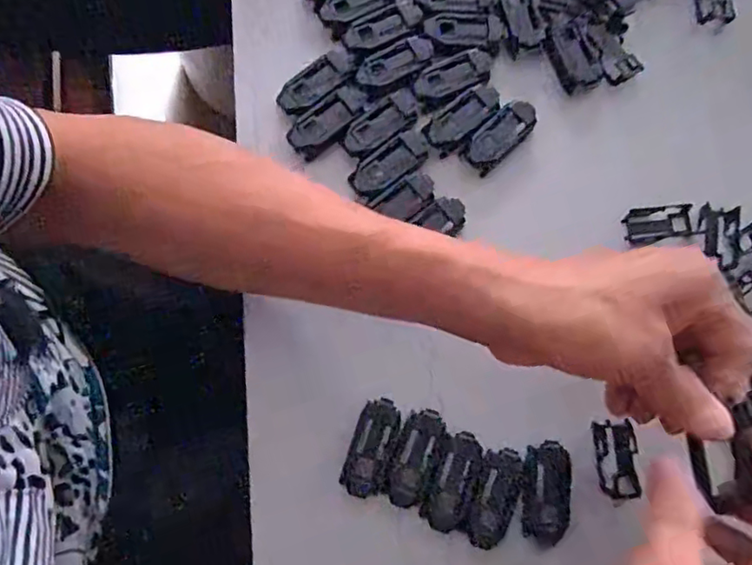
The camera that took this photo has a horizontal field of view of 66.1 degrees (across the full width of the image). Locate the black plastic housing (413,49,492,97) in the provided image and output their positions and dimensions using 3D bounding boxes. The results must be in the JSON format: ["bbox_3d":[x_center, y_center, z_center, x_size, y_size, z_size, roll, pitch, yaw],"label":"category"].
[{"bbox_3d":[0.048,-0.123,0.343,0.049,0.004,0.022,-27,80,-6],"label":"black plastic housing"}]

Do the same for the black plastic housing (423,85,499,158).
[{"bbox_3d":[0.051,-0.098,0.339,0.050,0.004,0.020,-43,83,-9],"label":"black plastic housing"}]

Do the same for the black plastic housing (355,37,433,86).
[{"bbox_3d":[0.012,-0.131,0.344,0.049,0.006,0.019,-26,80,-6],"label":"black plastic housing"}]

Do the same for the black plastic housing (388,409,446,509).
[{"bbox_3d":[0.021,0.094,0.314,0.022,0.022,0.051,20,79,3],"label":"black plastic housing"}]

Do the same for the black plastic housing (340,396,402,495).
[{"bbox_3d":[-0.003,0.089,0.314,0.021,0.024,0.050,19,79,2],"label":"black plastic housing"}]

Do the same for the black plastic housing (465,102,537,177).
[{"bbox_3d":[0.074,-0.087,0.342,0.022,0.006,0.050,44,81,7],"label":"black plastic housing"}]

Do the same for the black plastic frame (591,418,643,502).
[{"bbox_3d":[0.129,0.094,0.307,0.018,0.009,0.040,-5,79,-2],"label":"black plastic frame"}]

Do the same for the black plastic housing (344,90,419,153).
[{"bbox_3d":[0.004,-0.092,0.336,0.049,0.006,0.020,-39,82,-8],"label":"black plastic housing"}]

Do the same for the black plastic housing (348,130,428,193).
[{"bbox_3d":[0.008,-0.069,0.334,0.050,0.004,0.020,-37,82,-8],"label":"black plastic housing"}]

